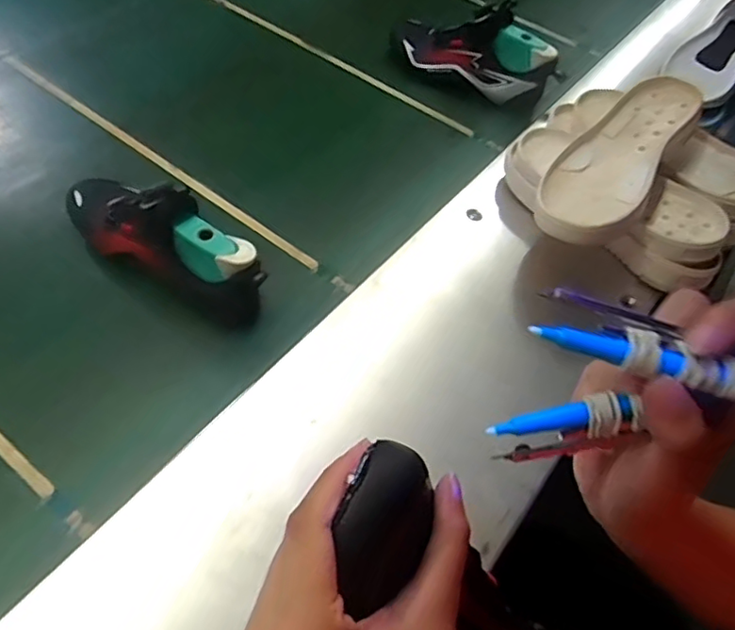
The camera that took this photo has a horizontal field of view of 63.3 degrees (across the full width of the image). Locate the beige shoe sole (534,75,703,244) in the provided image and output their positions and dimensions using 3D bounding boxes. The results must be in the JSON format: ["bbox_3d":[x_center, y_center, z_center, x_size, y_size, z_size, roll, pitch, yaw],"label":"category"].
[{"bbox_3d":[0.255,-0.158,0.611,0.097,0.051,0.261,27,61,28],"label":"beige shoe sole"}]

